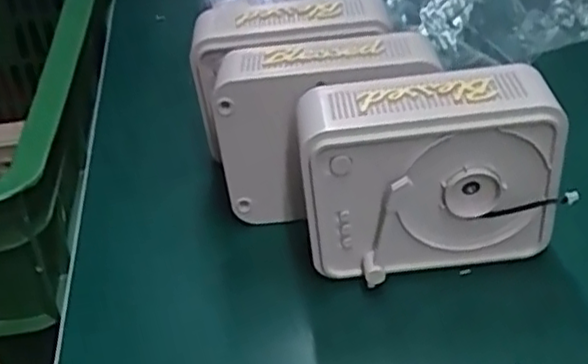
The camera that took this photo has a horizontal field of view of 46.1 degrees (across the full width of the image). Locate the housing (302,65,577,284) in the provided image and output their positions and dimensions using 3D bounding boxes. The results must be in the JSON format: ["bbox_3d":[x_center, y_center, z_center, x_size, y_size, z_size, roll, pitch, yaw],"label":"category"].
[{"bbox_3d":[0.065,0.003,0.354,0.127,0.107,0.050,-4,35,0],"label":"housing"}]

